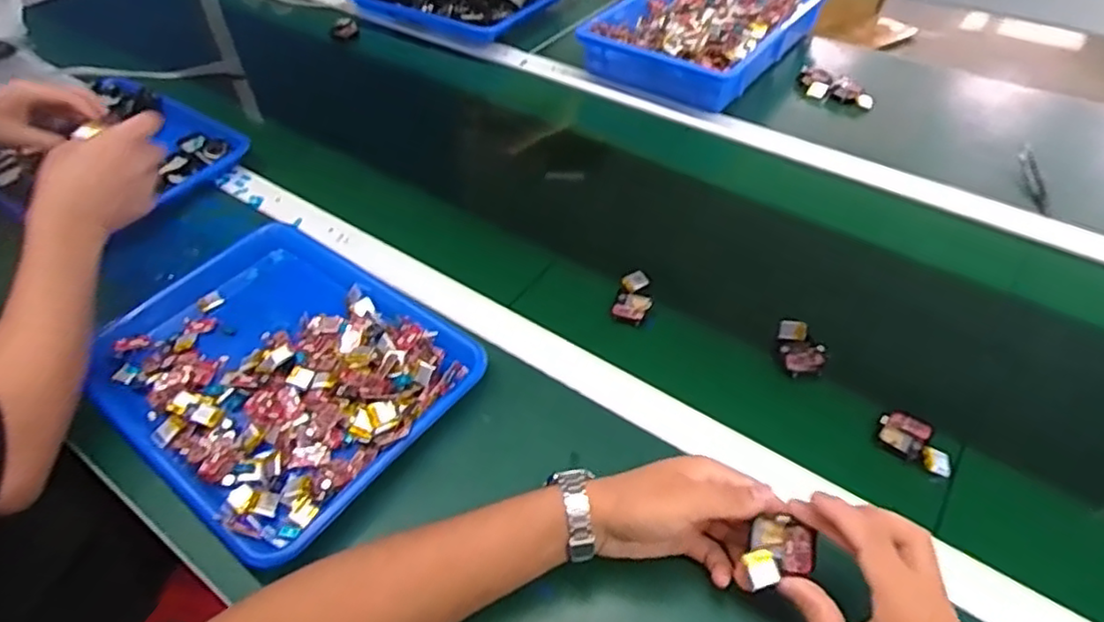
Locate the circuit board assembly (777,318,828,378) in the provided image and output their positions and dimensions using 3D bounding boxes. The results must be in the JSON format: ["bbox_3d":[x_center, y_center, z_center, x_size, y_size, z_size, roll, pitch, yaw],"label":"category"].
[{"bbox_3d":[0.232,0.033,0.608,0.036,0.013,0.058,-3,48,1],"label":"circuit board assembly"}]

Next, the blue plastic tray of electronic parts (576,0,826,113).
[{"bbox_3d":[0.231,-0.433,0.997,0.253,0.057,0.353,30,56,27],"label":"blue plastic tray of electronic parts"}]

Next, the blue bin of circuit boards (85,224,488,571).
[{"bbox_3d":[-0.251,0.050,0.618,0.335,0.049,0.265,30,56,27],"label":"blue bin of circuit boards"}]

